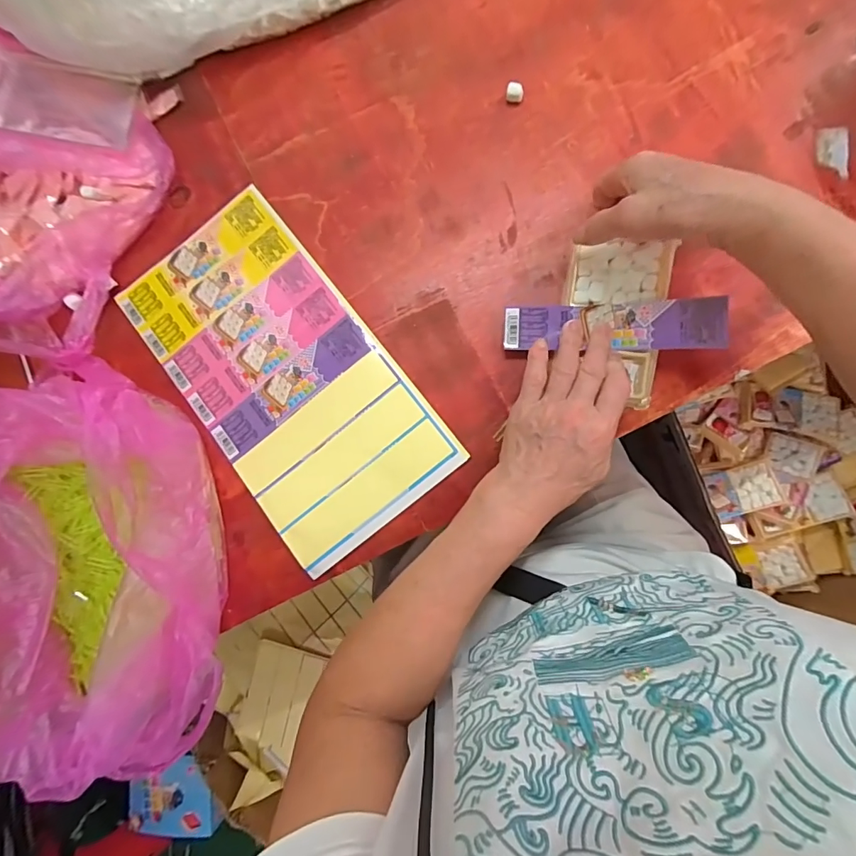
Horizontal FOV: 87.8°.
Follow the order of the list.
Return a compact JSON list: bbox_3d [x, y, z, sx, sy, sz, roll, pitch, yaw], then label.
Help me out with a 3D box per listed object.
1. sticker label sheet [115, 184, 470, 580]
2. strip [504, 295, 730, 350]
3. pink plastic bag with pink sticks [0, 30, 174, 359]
[{"bbox_3d":[-0.137,-0.052,0.413,0.175,0.009,0.339,-39,82,4],"label":"sticker label sheet"},{"bbox_3d":[0.142,-0.082,0.354,0.159,0.032,0.038,4,87,21],"label":"strip"},{"bbox_3d":[-0.419,-0.234,0.417,0.326,0.097,0.261,30,91,9],"label":"pink plastic bag with pink sticks"}]

